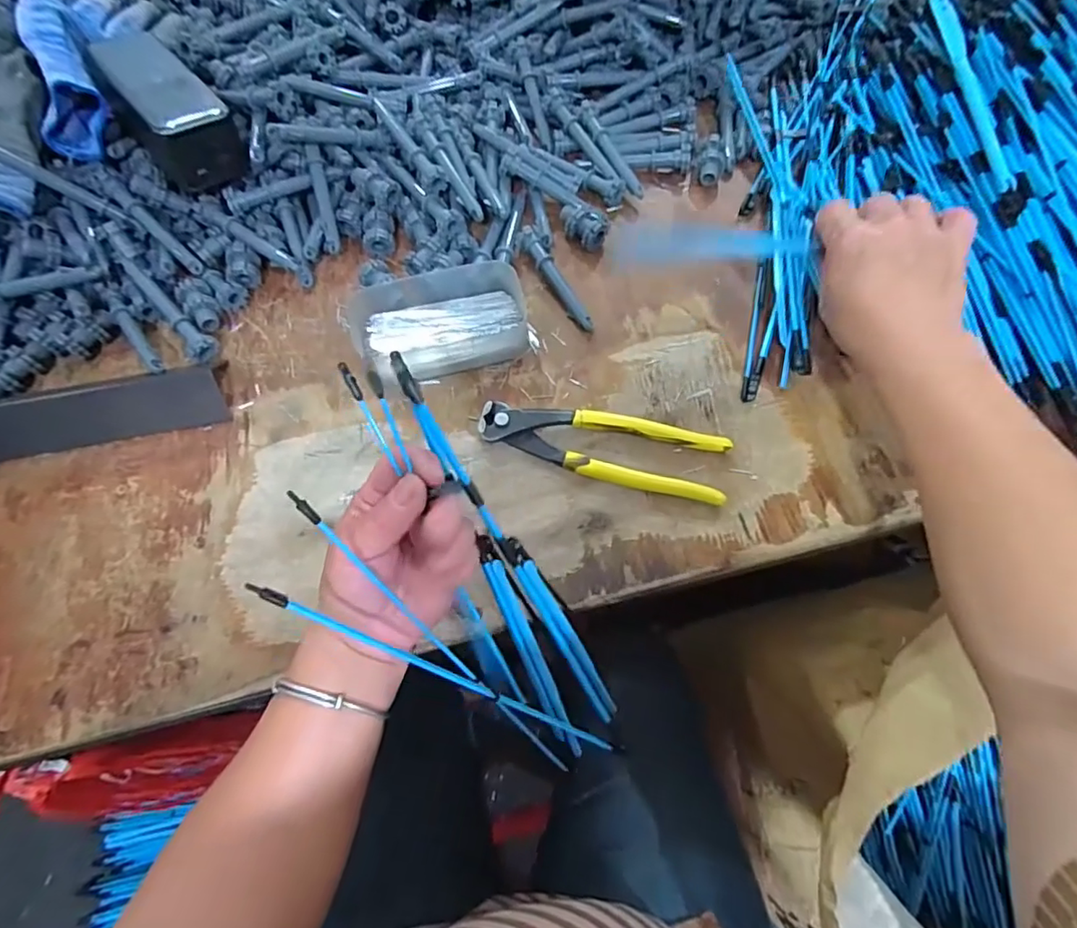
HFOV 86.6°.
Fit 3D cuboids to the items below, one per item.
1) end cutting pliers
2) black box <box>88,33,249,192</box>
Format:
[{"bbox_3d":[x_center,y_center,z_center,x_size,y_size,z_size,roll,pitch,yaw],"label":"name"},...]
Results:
[{"bbox_3d":[0.043,-0.012,0.381,0.162,0.013,0.047,12,70,5],"label":"end cutting pliers"},{"bbox_3d":[-0.274,-0.262,0.419,0.063,0.049,0.131,-39,72,-14],"label":"black box"}]

